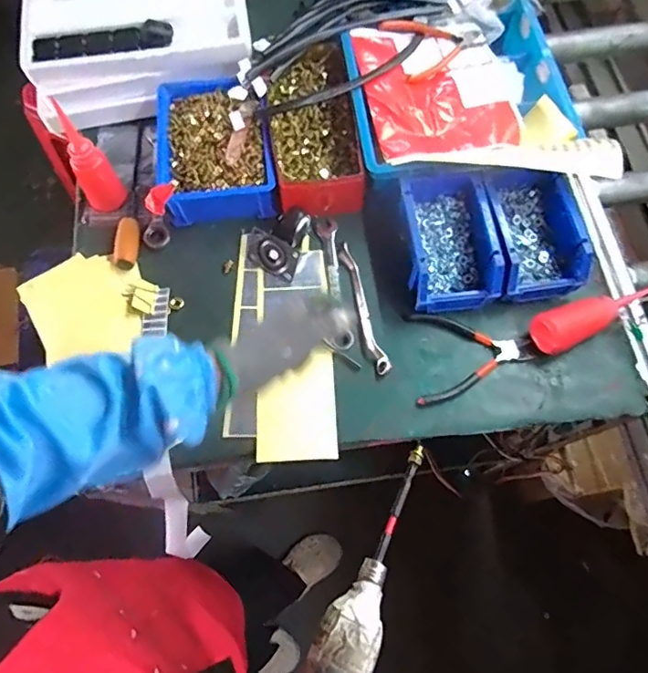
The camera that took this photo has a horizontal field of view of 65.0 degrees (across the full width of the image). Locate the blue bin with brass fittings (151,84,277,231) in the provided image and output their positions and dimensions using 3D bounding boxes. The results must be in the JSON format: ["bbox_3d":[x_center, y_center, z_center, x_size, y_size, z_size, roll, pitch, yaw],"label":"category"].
[{"bbox_3d":[-0.152,-0.255,0.688,0.155,0.065,0.207,-9,69,-2],"label":"blue bin with brass fittings"}]

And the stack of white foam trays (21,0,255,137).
[{"bbox_3d":[-0.270,-0.485,0.753,0.310,0.082,0.321,-10,69,-2],"label":"stack of white foam trays"}]

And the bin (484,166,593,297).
[{"bbox_3d":[0.262,-0.131,0.632,0.109,0.062,0.160,-5,69,-1],"label":"bin"}]

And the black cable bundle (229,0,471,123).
[{"bbox_3d":[0.057,-0.415,0.711,0.182,0.038,0.403,41,75,15],"label":"black cable bundle"}]

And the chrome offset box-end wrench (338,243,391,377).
[{"bbox_3d":[0.048,-0.034,0.633,0.017,0.024,0.176,-15,70,-4],"label":"chrome offset box-end wrench"}]

